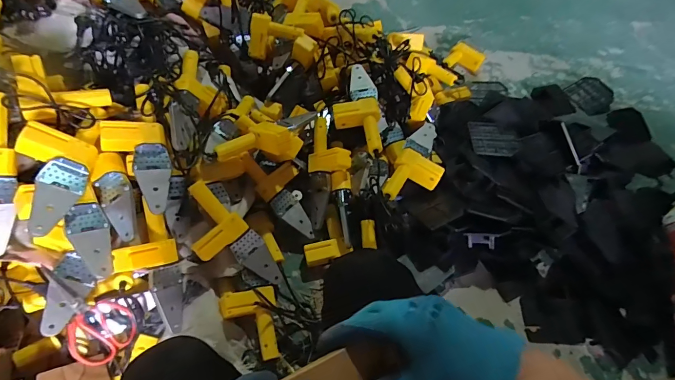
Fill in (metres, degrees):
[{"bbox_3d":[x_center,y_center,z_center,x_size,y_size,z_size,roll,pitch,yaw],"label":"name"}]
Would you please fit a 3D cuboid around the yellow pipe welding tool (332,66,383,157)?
[{"bbox_3d":[0.047,-0.214,0.930,0.112,0.064,0.282,-1,56,-4],"label":"yellow pipe welding tool"}]

